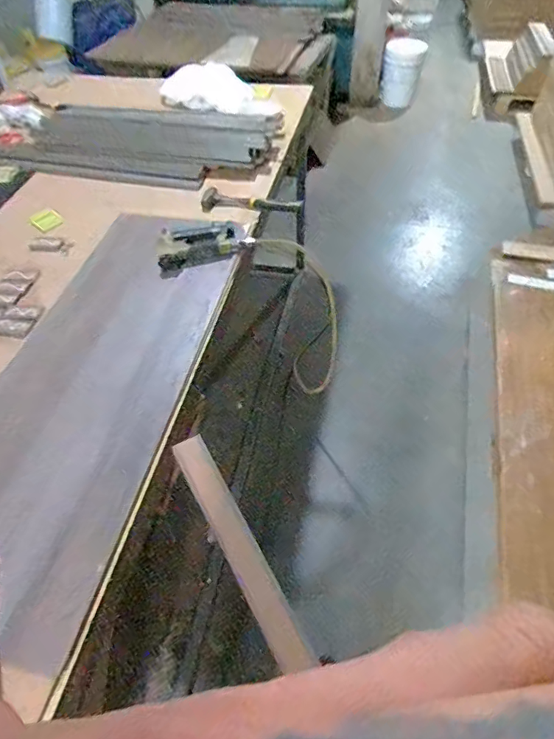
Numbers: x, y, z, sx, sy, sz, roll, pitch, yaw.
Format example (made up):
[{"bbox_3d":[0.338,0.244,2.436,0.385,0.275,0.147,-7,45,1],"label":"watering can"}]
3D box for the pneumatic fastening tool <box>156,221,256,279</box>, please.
[{"bbox_3d":[-0.180,-0.303,1.097,0.229,0.055,0.128,-20,53,-14],"label":"pneumatic fastening tool"}]

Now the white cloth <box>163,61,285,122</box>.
[{"bbox_3d":[-0.171,-0.926,1.520,0.452,0.104,0.194,20,54,17],"label":"white cloth"}]

